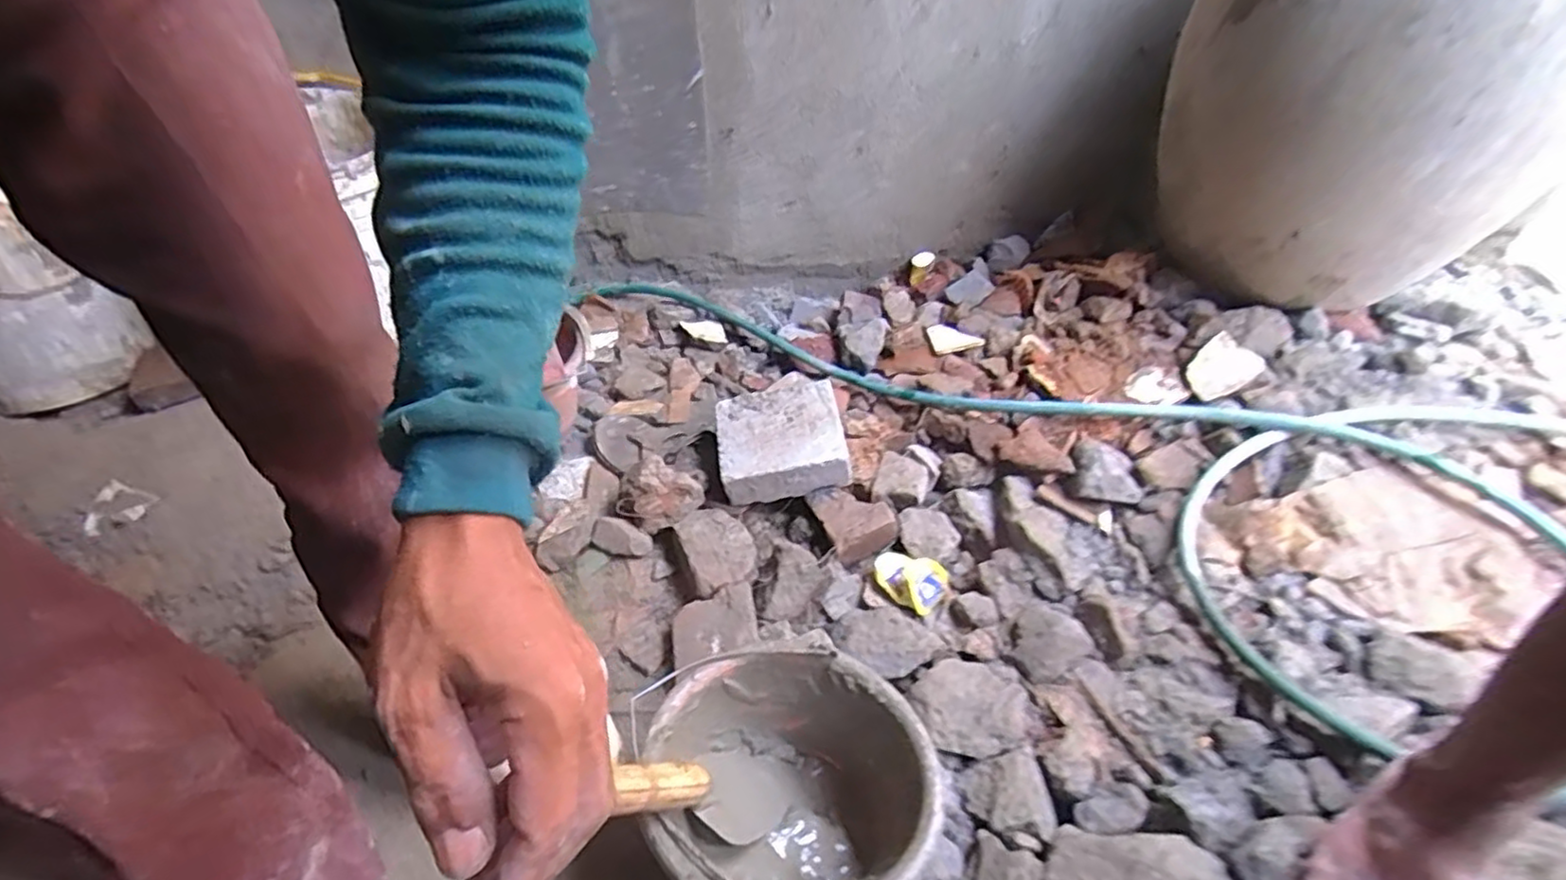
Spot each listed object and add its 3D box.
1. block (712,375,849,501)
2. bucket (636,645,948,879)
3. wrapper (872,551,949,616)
[{"bbox_3d":[-0.006,0.005,1.034,0.185,0.100,0.172,-6,43,-7],"label":"block"},{"bbox_3d":[0.017,0.331,0.637,0.233,0.153,0.233,0,42,0],"label":"bucket"},{"bbox_3d":[0.171,0.188,0.911,0.100,0.037,0.085,8,43,9],"label":"wrapper"}]

